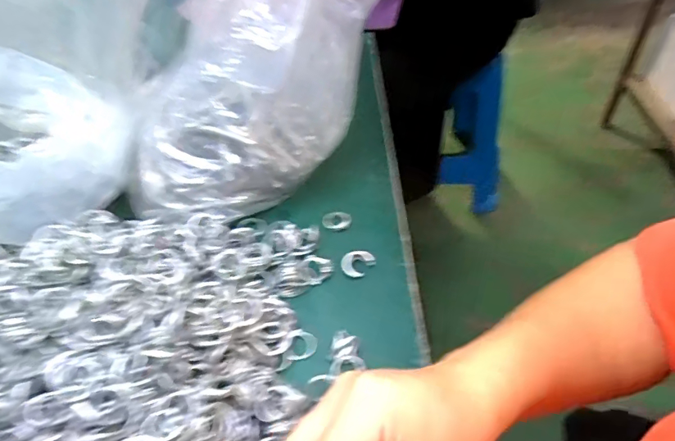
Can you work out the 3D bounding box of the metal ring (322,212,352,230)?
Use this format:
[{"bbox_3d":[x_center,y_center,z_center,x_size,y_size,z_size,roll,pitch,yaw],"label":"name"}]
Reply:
[{"bbox_3d":[0.000,0.001,0.460,0.028,0.005,0.024,-4,47,1],"label":"metal ring"}]

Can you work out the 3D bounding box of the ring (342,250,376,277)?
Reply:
[{"bbox_3d":[0.018,0.037,0.418,0.022,0.011,0.028,33,57,30],"label":"ring"}]

